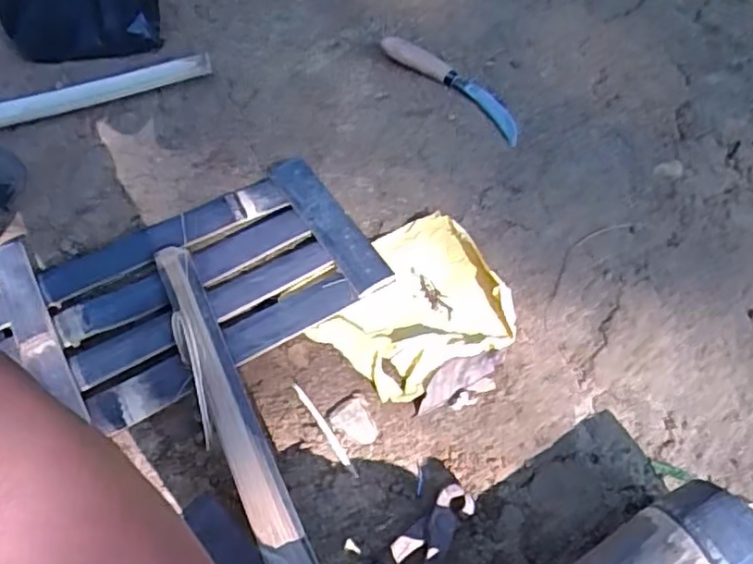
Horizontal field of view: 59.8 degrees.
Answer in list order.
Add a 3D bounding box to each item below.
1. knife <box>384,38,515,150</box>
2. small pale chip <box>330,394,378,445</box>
[{"bbox_3d":[0.087,-0.222,0.732,0.040,0.017,0.198,-39,65,-23],"label":"knife"},{"bbox_3d":[-0.019,0.114,0.531,0.033,0.007,0.038,-20,59,-13],"label":"small pale chip"}]

